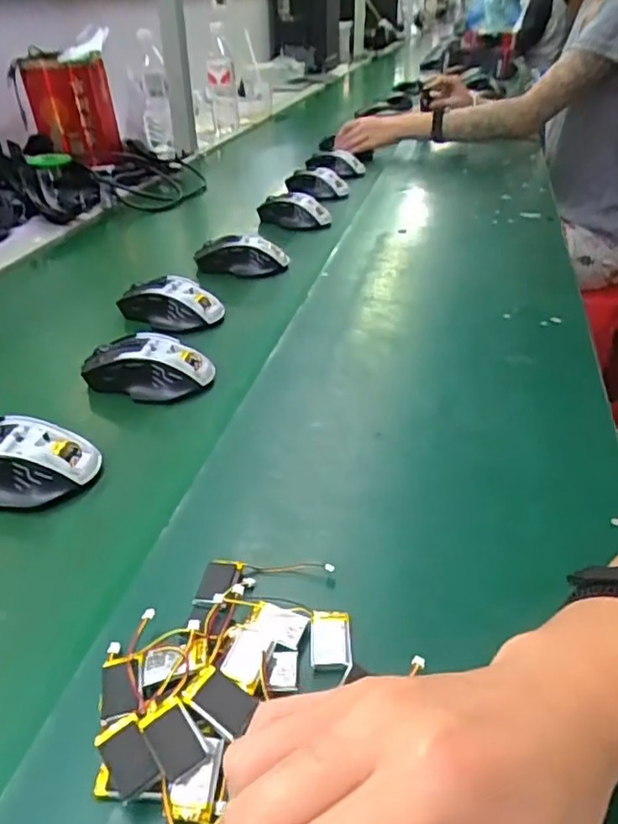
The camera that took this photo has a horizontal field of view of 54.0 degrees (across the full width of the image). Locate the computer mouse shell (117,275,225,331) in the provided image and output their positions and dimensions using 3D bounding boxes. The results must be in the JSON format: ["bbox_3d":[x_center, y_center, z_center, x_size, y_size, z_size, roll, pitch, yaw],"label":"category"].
[{"bbox_3d":[-0.147,-0.116,0.633,0.107,0.033,0.055,8,32,5],"label":"computer mouse shell"}]

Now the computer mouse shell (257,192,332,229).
[{"bbox_3d":[-0.022,-0.298,0.896,0.112,0.040,0.064,6,32,1],"label":"computer mouse shell"}]

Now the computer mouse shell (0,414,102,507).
[{"bbox_3d":[-0.209,0.032,0.430,0.106,0.035,0.062,7,32,2],"label":"computer mouse shell"}]

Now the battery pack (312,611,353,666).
[{"bbox_3d":[0.012,0.117,0.315,0.021,0.007,0.029,3,32,-3],"label":"battery pack"}]

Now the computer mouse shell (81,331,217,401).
[{"bbox_3d":[-0.142,-0.042,0.538,0.110,0.037,0.064,12,32,11],"label":"computer mouse shell"}]

